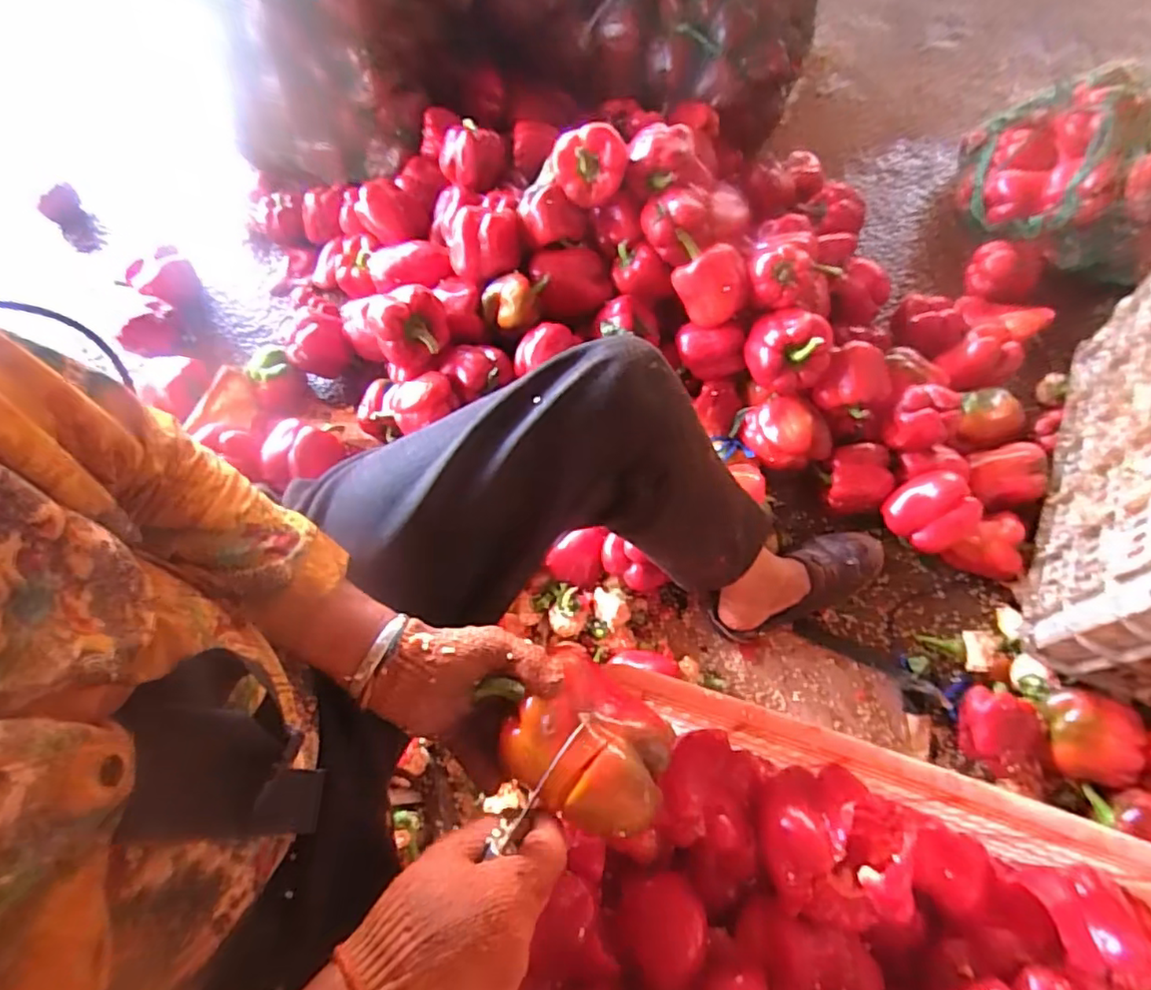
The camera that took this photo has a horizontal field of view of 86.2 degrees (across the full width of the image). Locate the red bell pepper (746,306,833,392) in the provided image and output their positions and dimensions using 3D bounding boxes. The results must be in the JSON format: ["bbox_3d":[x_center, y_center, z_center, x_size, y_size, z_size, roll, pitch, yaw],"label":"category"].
[{"bbox_3d":[0.274,-0.189,0.793,0.102,0.084,0.091,11,65,5],"label":"red bell pepper"}]

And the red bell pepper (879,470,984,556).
[{"bbox_3d":[0.462,0.020,0.798,0.103,0.064,0.093,-45,77,21],"label":"red bell pepper"}]

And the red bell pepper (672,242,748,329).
[{"bbox_3d":[0.175,-0.274,0.800,0.090,0.076,0.084,0,64,0],"label":"red bell pepper"}]

